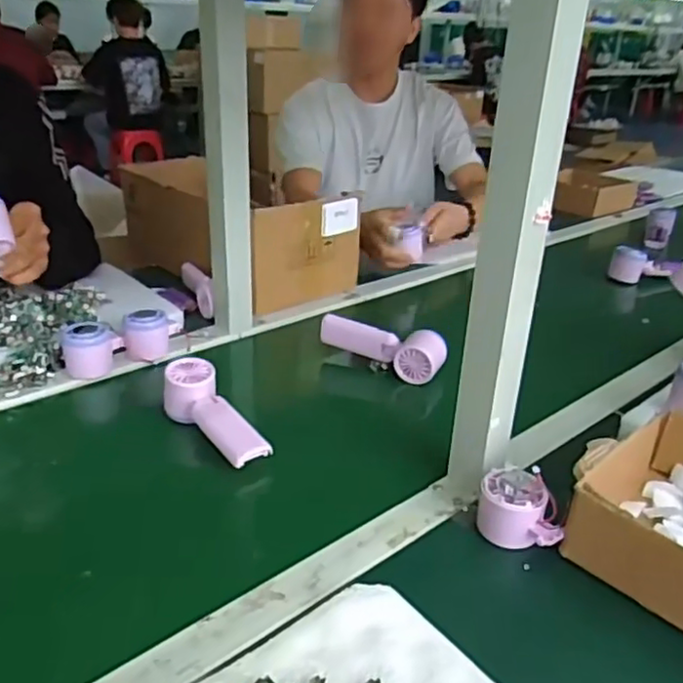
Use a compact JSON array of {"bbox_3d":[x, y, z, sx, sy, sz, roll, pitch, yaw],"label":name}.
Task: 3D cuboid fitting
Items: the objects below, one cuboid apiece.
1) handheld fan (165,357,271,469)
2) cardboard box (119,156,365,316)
[{"bbox_3d":[-0.137,0.072,0.690,0.056,0.046,0.154,-15,31,-32],"label":"handheld fan"},{"bbox_3d":[-0.190,-0.195,1.094,0.218,0.142,0.401,-21,35,-40],"label":"cardboard box"}]

